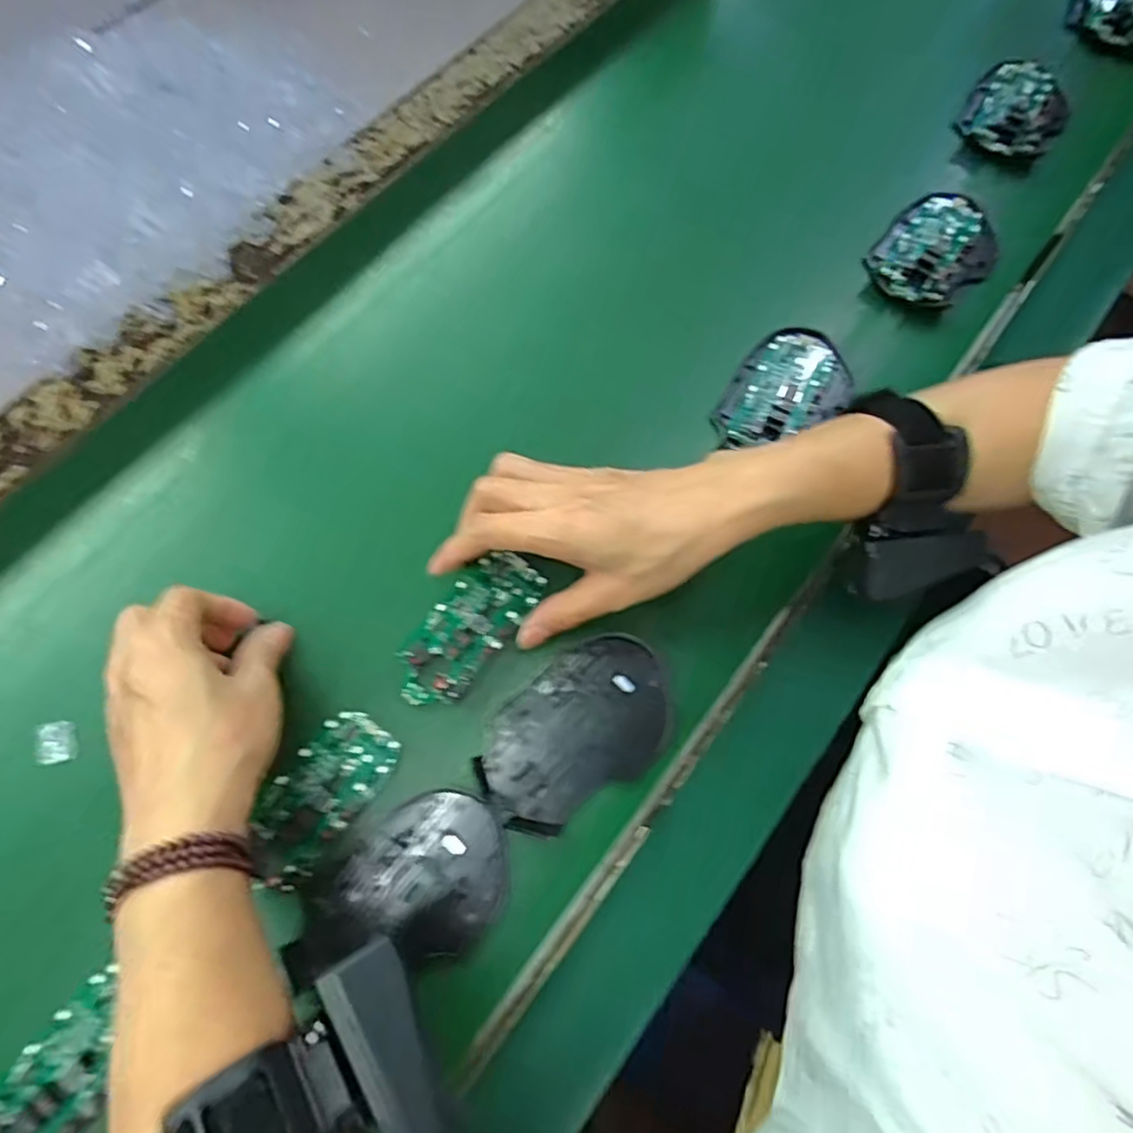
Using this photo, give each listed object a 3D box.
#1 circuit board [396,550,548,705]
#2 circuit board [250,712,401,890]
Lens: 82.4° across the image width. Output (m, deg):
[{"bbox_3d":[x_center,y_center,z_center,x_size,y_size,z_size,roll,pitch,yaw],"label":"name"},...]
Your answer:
[{"bbox_3d":[-0.055,0.033,0.361,0.043,0.013,0.096,35,71,9],"label":"circuit board"},{"bbox_3d":[-0.127,0.117,0.334,0.045,0.005,0.084,36,73,9],"label":"circuit board"}]

